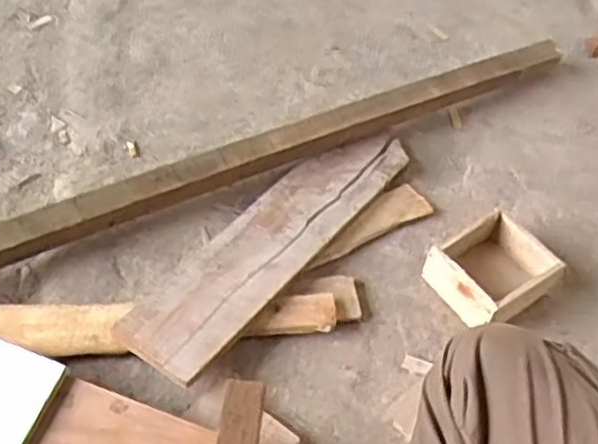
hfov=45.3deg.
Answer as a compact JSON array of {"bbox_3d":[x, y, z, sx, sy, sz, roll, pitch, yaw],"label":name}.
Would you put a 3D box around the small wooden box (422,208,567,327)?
[{"bbox_3d":[0.264,0.065,0.970,0.147,0.076,0.138,-24,56,-24],"label":"small wooden box"}]

